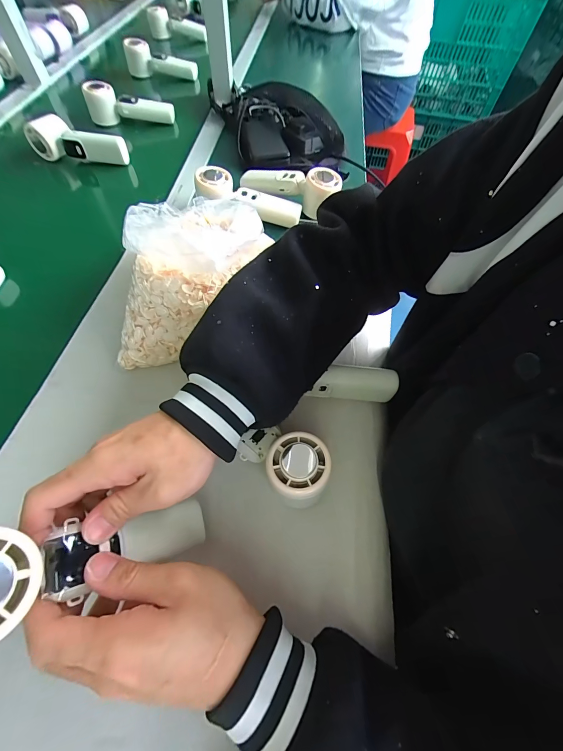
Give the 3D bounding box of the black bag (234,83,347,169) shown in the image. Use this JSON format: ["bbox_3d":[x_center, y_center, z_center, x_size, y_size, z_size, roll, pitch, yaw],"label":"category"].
[{"bbox_3d":[-0.004,-0.489,0.610,0.195,0.056,0.228,-18,63,-13],"label":"black bag"}]

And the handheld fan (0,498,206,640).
[{"bbox_3d":[-0.123,0.116,0.198,0.159,0.028,0.052,13,47,-50],"label":"handheld fan"}]

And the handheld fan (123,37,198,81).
[{"bbox_3d":[-0.318,-0.792,0.783,0.225,0.075,0.066,21,62,8],"label":"handheld fan"}]

